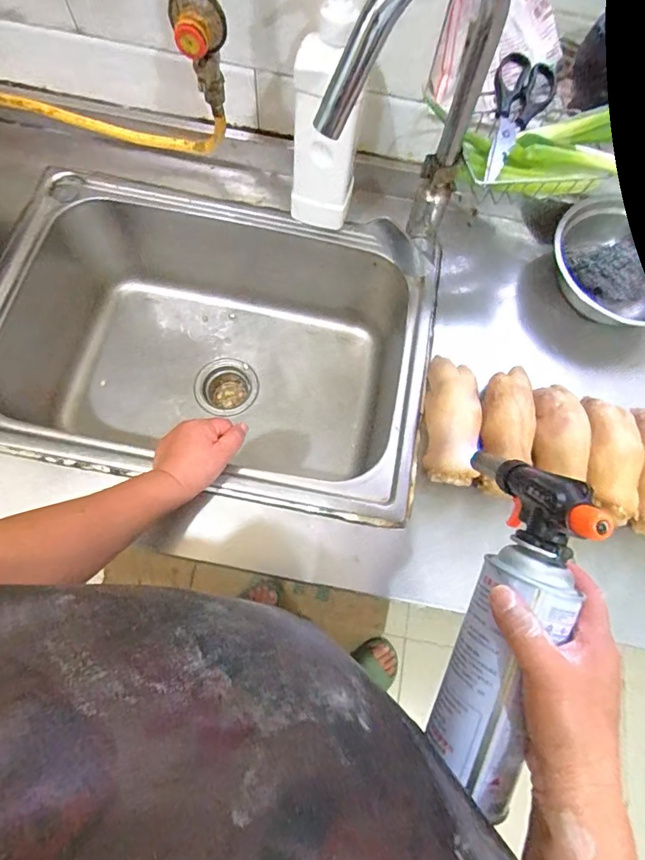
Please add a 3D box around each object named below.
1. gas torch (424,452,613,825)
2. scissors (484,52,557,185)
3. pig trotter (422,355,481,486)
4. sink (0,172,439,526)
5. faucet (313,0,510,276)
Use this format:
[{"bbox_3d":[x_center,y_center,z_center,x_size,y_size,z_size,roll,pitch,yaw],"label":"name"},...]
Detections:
[{"bbox_3d":[0.130,0.130,0.321,0.061,0.106,0.230,19,78,5],"label":"gas torch"},{"bbox_3d":[0.215,-0.365,0.534,0.069,0.028,0.194,27,72,7],"label":"scissors"},{"bbox_3d":[0.163,-0.020,0.564,0.065,0.054,0.175,9,71,2],"label":"pig trotter"},{"bbox_3d":[-0.182,-0.118,0.712,0.654,0.237,0.440,10,71,2],"label":"sink"},{"bbox_3d":[0.088,-0.259,0.458,0.199,0.341,0.064,-40,77,-14],"label":"faucet"}]

